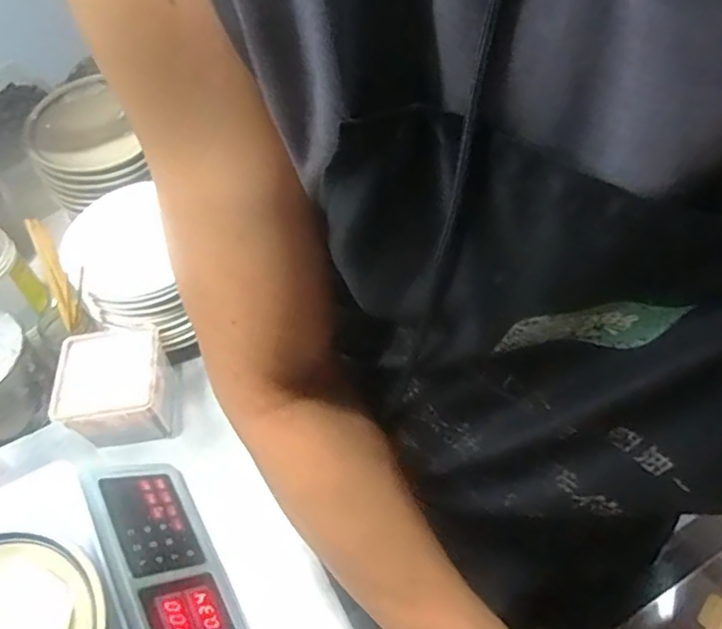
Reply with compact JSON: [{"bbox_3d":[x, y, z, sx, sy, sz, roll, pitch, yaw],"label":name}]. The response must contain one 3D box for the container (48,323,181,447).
[{"bbox_3d":[-0.295,0.095,0.761,0.120,0.095,0.127,-9,54,-1],"label":"container"}]

